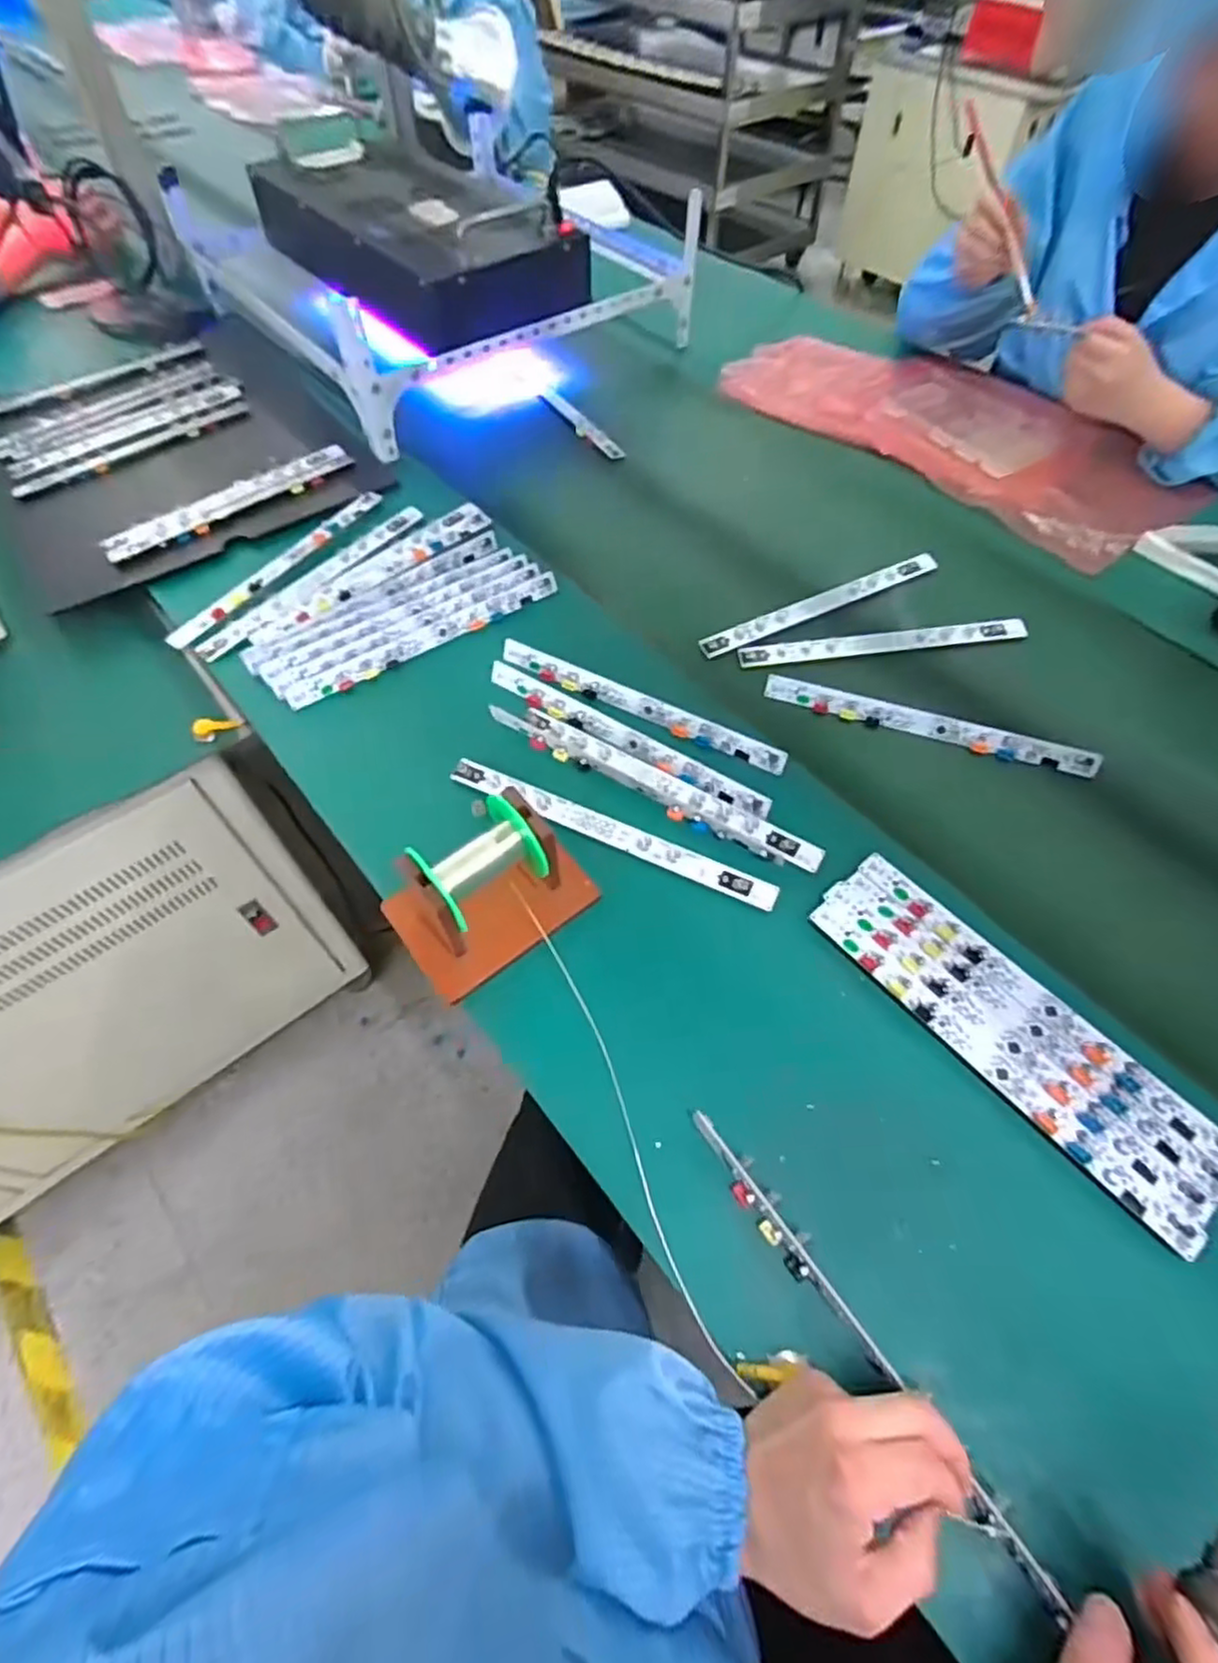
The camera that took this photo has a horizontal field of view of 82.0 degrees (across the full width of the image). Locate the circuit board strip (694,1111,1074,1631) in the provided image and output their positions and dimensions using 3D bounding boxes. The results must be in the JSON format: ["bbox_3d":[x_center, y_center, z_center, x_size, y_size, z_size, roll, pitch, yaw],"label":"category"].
[{"bbox_3d":[0.134,0.275,0.392,0.019,0.020,0.264,-33,62,-16],"label":"circuit board strip"}]

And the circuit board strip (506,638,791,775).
[{"bbox_3d":[0.025,-0.120,0.648,0.289,0.008,0.024,27,61,16],"label":"circuit board strip"}]

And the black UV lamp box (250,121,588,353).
[{"bbox_3d":[-0.259,-0.806,0.937,0.253,0.091,0.476,-32,63,-19],"label":"black UV lamp box"}]

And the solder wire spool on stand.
[{"bbox_3d":[-0.084,0.039,0.503,0.144,0.099,0.093,-26,61,-16],"label":"solder wire spool on stand"}]

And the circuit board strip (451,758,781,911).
[{"bbox_3d":[-0.002,-0.001,0.576,0.288,0.009,0.023,23,60,13],"label":"circuit board strip"}]

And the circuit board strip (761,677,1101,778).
[{"bbox_3d":[0.291,-0.098,0.639,0.290,0.015,0.022,16,58,9],"label":"circuit board strip"}]

